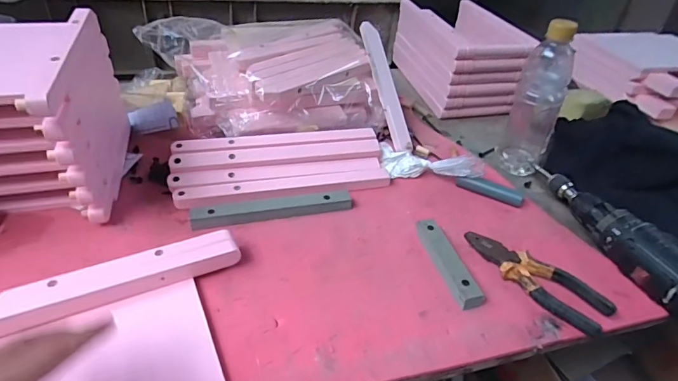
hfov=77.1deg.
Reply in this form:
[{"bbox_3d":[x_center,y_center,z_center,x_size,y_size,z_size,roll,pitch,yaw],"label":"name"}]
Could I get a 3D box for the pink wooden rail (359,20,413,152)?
[{"bbox_3d":[0.066,-0.149,0.605,0.022,0.020,0.200,-11,79,-19],"label":"pink wooden rail"}]

